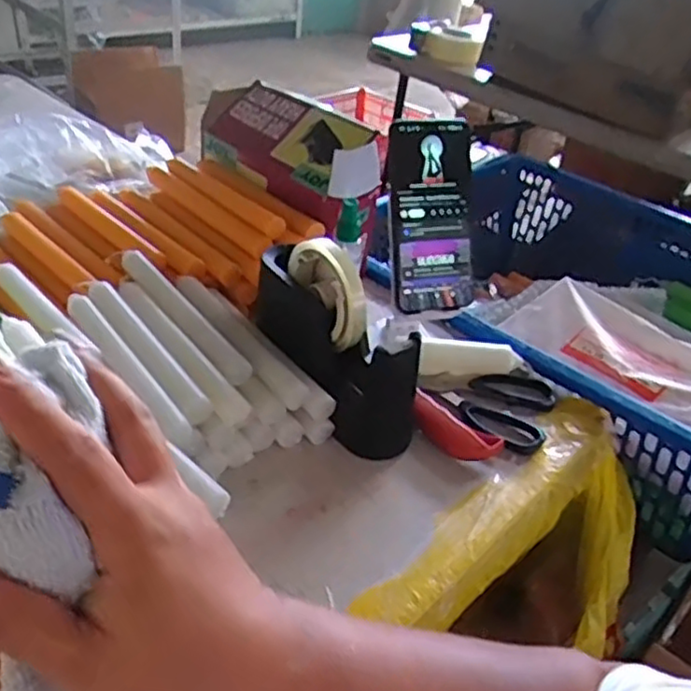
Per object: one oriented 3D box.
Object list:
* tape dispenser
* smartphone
[{"bbox_3d":[-0.007,-0.012,0.569,0.057,0.131,0.170,-19,43,-31],"label":"tape dispenser"},{"bbox_3d":[0.078,-0.113,0.610,0.071,0.161,0.018,-7,11,-8],"label":"smartphone"}]

